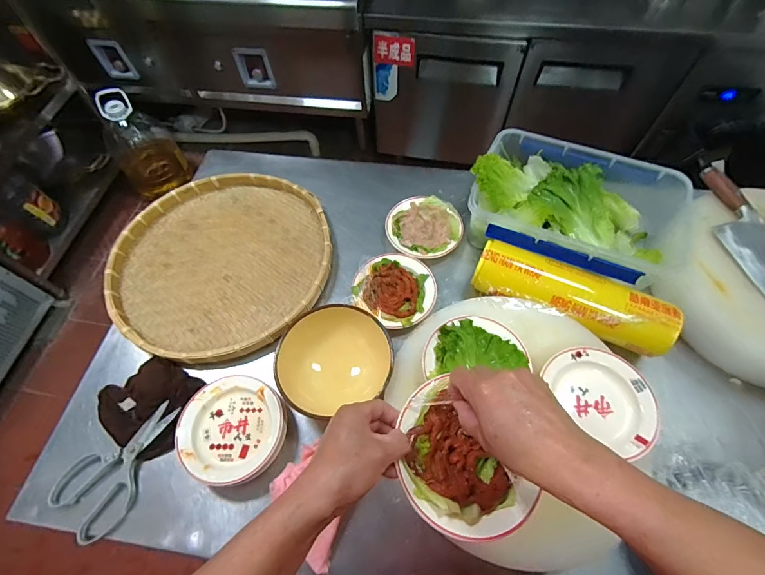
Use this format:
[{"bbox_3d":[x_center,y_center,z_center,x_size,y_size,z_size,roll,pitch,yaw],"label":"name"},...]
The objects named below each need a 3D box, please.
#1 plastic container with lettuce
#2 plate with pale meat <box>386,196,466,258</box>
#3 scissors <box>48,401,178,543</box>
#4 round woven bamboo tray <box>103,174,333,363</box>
[{"bbox_3d":[0.381,-0.156,0.756,0.396,0.136,0.265,17,62,11],"label":"plastic container with lettuce"},{"bbox_3d":[0.089,-0.125,0.779,0.154,0.028,0.148,-1,60,1],"label":"plate with pale meat"},{"bbox_3d":[-0.406,0.271,0.580,0.120,0.011,0.202,34,66,19],"label":"scissors"},{"bbox_3d":[-0.321,-0.056,0.758,0.421,0.054,0.421,-1,60,1],"label":"round woven bamboo tray"}]

